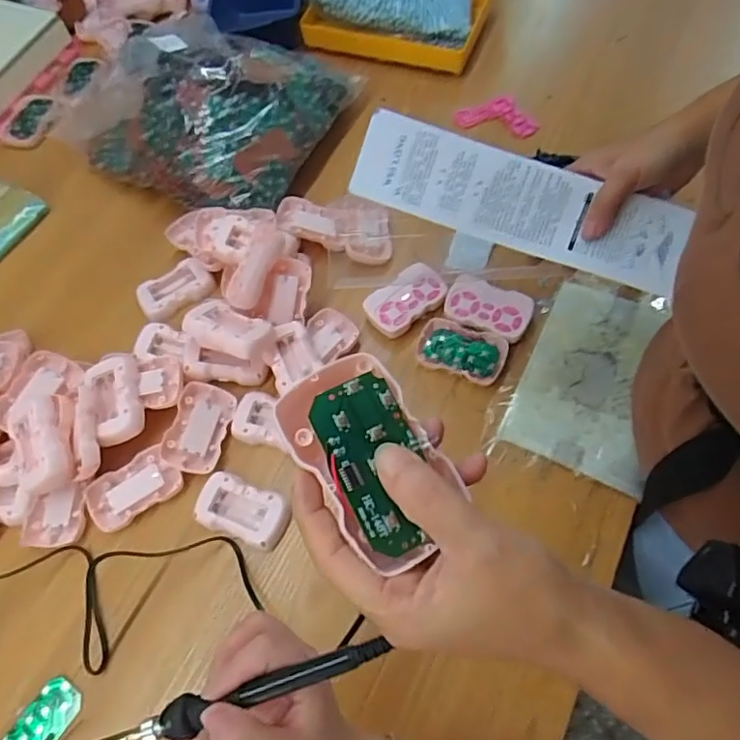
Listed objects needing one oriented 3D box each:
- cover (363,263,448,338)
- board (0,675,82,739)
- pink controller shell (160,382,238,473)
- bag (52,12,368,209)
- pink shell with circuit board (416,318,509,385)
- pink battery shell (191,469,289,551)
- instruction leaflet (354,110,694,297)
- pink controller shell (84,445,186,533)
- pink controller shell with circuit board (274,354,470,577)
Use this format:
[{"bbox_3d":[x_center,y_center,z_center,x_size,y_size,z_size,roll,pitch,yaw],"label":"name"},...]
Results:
[{"bbox_3d":[0.039,-0.076,0.622,0.088,0.022,0.052,-35,66,-13],"label":"cover"},{"bbox_3d":[-0.277,0.301,0.476,0.046,0.005,0.080,24,66,22],"label":"board"},{"bbox_3d":[-0.170,0.056,0.568,0.050,0.018,0.089,8,64,8],"label":"pink controller shell"},{"bbox_3d":[-0.235,-0.358,0.725,0.361,0.106,0.274,22,67,14],"label":"bag"},{"bbox_3d":[0.096,-0.019,0.593,0.087,0.019,0.054,21,67,14],"label":"pink shell with circuit board"},{"bbox_3d":[-0.121,0.132,0.538,0.090,0.017,0.052,18,66,13],"label":"pink battery shell"},{"bbox_3d":[0.124,-0.140,0.472,0.272,0.011,0.070,19,99,3],"label":"instruction leaflet"},{"bbox_3d":[-0.231,0.115,0.553,0.086,0.010,0.055,-32,66,-11],"label":"pink controller shell"},{"bbox_3d":[0.000,0.039,0.250,0.052,0.022,0.086,-34,82,-14],"label":"pink controller shell with circuit board"}]

